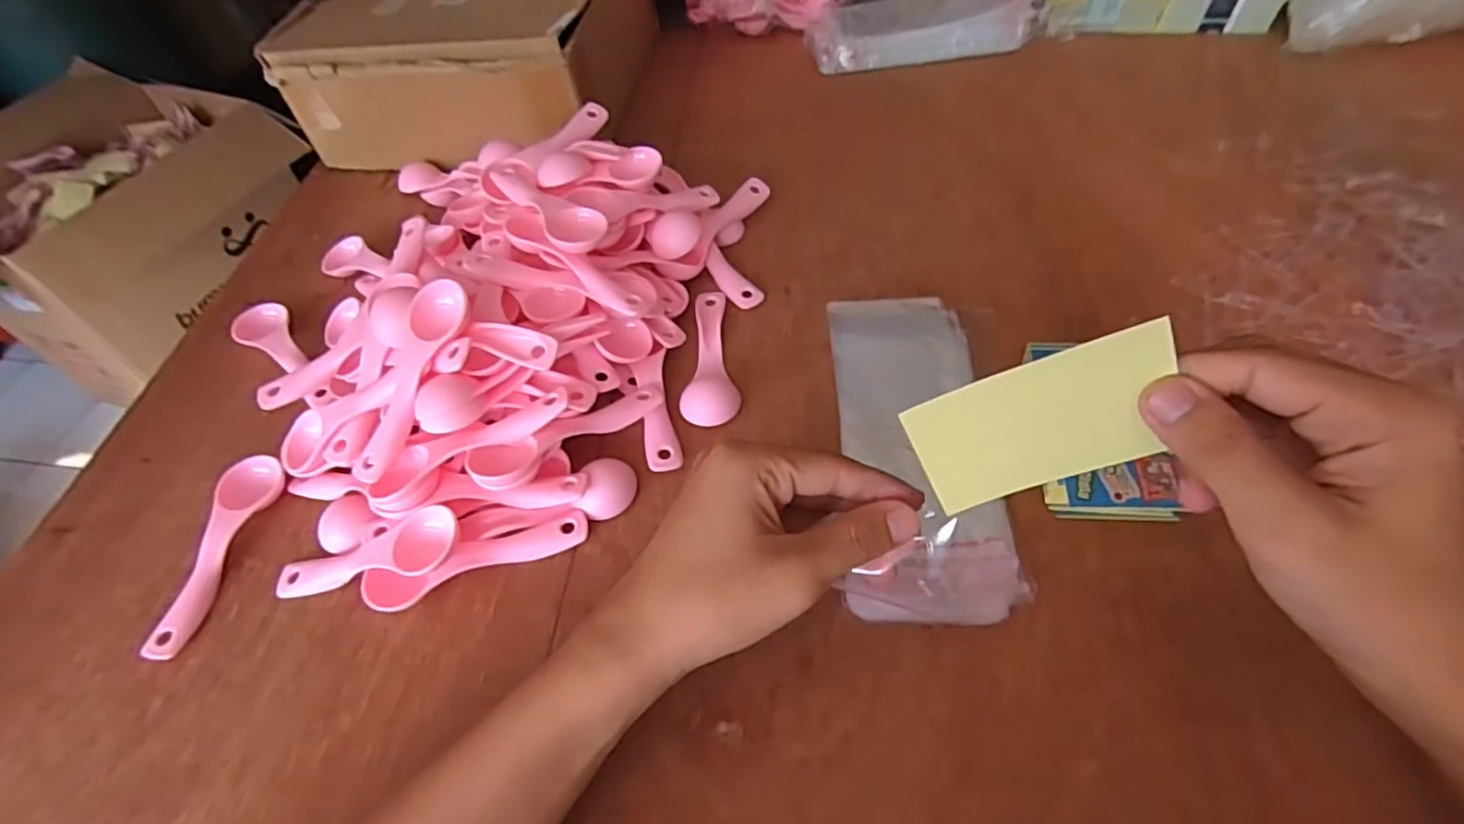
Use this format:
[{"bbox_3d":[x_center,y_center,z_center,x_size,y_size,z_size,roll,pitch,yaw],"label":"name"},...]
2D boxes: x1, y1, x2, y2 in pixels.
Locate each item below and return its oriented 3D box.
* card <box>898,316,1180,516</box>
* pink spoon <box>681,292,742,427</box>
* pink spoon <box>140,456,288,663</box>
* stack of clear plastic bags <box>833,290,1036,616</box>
[{"bbox_3d":[0.116,0.005,0.249,0.090,0.052,0.006,-22,24,18],"label":"card"},{"bbox_3d":[-0.013,-0.040,0.432,0.034,0.009,0.114,-3,53,4],"label":"pink spoon"},{"bbox_3d":[-0.284,0.076,0.368,0.032,0.017,0.112,5,54,9],"label":"pink spoon"},{"bbox_3d":[0.105,0.015,0.386,0.087,0.010,0.215,0,54,6],"label":"stack of clear plastic bags"}]

